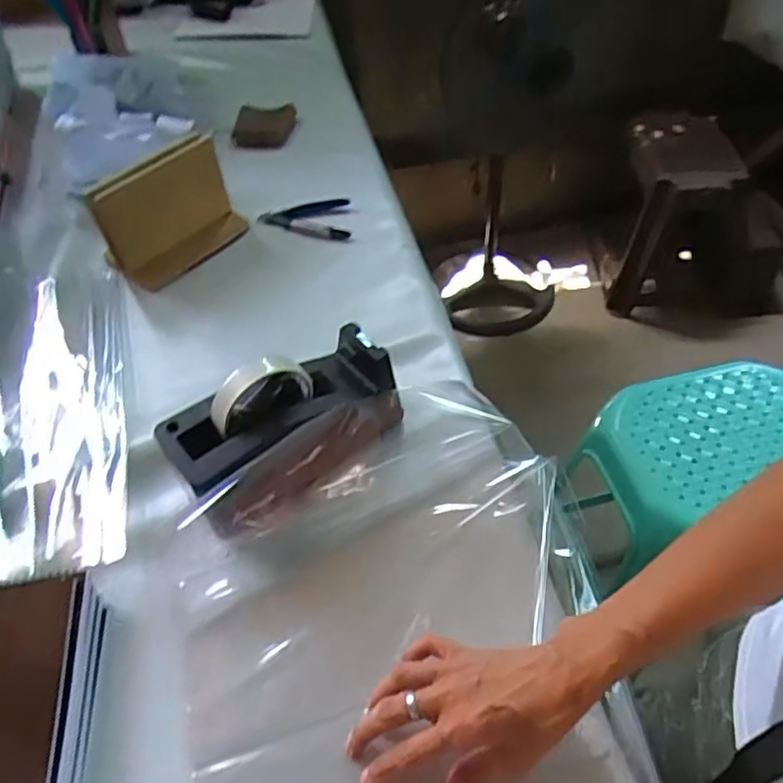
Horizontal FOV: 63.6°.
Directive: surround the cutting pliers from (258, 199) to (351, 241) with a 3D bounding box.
[{"bbox_3d":[-0.112,-0.218,0.813,0.114,0.010,0.076,-7,50,-3],"label":"cutting pliers"}]

